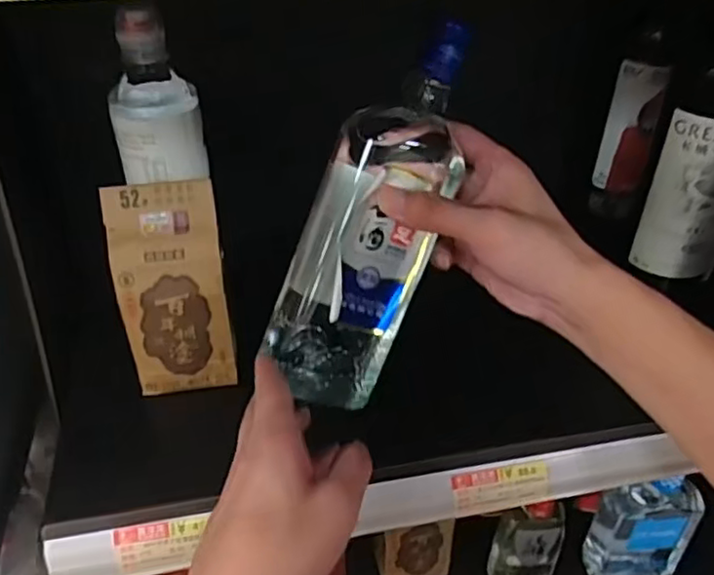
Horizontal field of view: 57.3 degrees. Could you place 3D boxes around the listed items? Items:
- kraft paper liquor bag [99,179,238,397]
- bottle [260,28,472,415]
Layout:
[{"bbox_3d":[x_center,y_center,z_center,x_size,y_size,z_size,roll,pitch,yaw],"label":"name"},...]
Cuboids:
[{"bbox_3d":[-0.123,0.003,0.439,0.067,0.138,0.047,-10,40,-13],"label":"kraft paper liquor bag"},{"bbox_3d":[0.007,-0.038,0.391,0.073,0.228,0.061,24,9,27],"label":"bottle"}]

